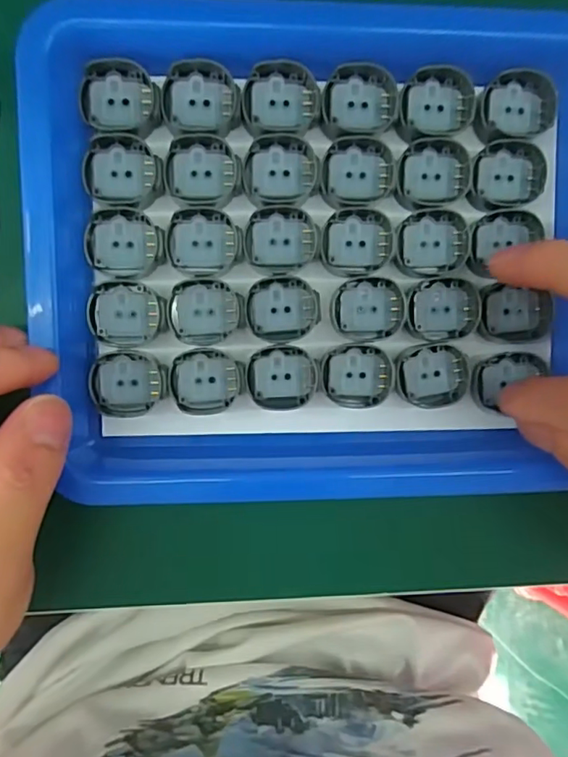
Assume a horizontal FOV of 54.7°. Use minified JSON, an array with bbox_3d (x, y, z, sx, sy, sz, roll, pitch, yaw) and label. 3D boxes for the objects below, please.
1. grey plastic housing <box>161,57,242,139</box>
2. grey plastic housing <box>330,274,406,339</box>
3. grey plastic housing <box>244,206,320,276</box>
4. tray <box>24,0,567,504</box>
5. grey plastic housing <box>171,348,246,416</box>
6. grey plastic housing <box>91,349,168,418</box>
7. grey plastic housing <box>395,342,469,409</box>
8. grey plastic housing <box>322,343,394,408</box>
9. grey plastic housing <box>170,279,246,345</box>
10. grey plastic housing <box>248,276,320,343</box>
[{"bbox_3d":[-0.030,-0.104,0.201,0.028,0.004,0.026,-1,93,-4],"label":"grey plastic housing"},{"bbox_3d":[0.033,-0.027,0.213,0.028,0.004,0.024,-5,94,-4],"label":"grey plastic housing"},{"bbox_3d":[-0.001,-0.053,0.208,0.028,0.004,0.025,-3,94,-4],"label":"grey plastic housing"},{"bbox_3d":[0.019,-0.045,0.208,0.209,0.026,0.184,-3,94,-4],"label":"tray"},{"bbox_3d":[-0.029,0.002,0.211,0.028,0.004,0.025,1,93,-5],"label":"grey plastic housing"},{"bbox_3d":[-0.059,0.002,0.208,0.028,0.004,0.025,1,93,-5],"label":"grey plastic housing"},{"bbox_3d":[0.059,-0.001,0.217,0.028,0.004,0.025,-6,94,-4],"label":"grey plastic housing"},{"bbox_3d":[0.029,-0.001,0.215,0.028,0.004,0.025,-2,94,-4],"label":"grey plastic housing"},{"bbox_3d":[-0.029,-0.025,0.209,0.028,0.004,0.024,1,93,-5],"label":"grey plastic housing"},{"bbox_3d":[0.000,-0.027,0.210,0.028,0.004,0.025,-2,94,-4],"label":"grey plastic housing"}]

